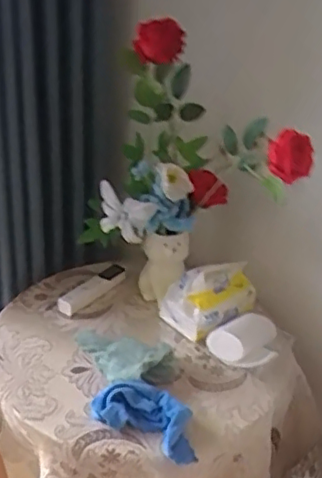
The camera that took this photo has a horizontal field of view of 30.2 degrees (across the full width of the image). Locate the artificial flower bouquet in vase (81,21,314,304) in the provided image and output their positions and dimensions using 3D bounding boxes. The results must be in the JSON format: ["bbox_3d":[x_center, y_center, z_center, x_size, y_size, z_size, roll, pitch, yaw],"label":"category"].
[{"bbox_3d":[0.027,-0.068,0.851,0.238,0.422,0.314,-3,30,-12],"label":"artificial flower bouquet in vase"}]

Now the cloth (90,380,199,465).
[{"bbox_3d":[-0.015,0.236,0.802,0.158,0.037,0.080,21,34,27],"label":"cloth"}]

